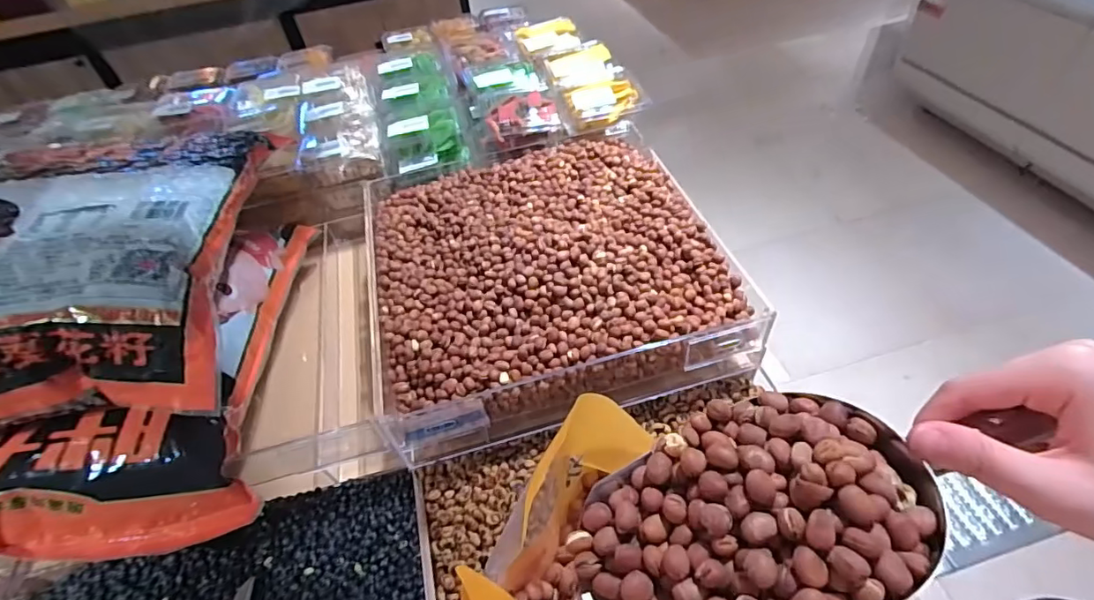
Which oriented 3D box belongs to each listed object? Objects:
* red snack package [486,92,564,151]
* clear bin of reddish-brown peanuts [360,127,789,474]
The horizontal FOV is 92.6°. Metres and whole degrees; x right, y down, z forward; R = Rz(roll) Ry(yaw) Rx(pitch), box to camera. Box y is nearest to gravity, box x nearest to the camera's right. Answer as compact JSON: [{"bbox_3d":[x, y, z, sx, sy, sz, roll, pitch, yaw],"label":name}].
[{"bbox_3d":[-0.037,-0.268,0.774,0.110,0.041,0.081,-9,48,-1],"label":"red snack package"},{"bbox_3d":[-0.008,-0.053,0.659,0.402,0.120,0.422,-14,48,-5],"label":"clear bin of reddish-brown peanuts"}]

